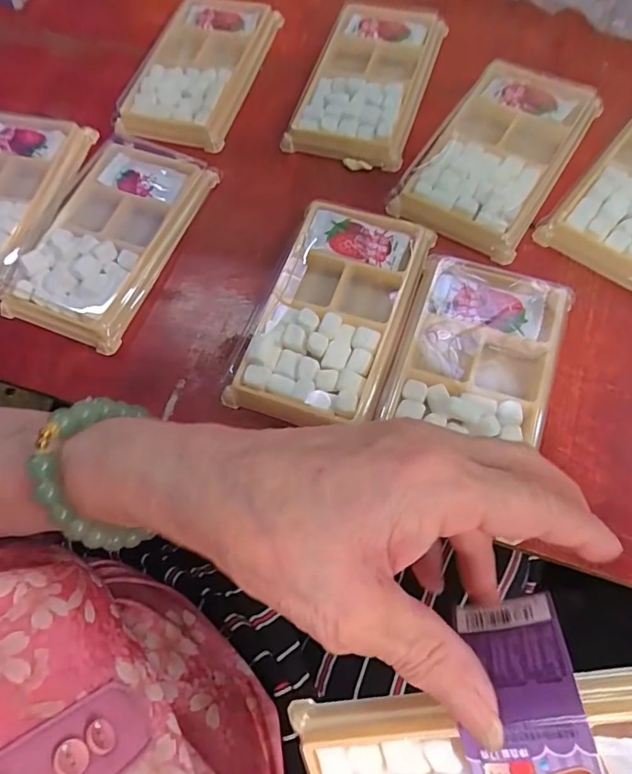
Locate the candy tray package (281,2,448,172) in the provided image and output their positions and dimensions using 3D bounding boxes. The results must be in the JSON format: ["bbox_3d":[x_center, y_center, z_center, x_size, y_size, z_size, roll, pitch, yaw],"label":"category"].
[{"bbox_3d":[0.037,-0.213,0.332,0.079,0.016,0.139,18,73,7],"label":"candy tray package"}]

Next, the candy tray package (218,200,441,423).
[{"bbox_3d":[0.011,-0.041,0.265,0.079,0.014,0.136,19,73,7],"label":"candy tray package"}]

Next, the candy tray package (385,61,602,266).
[{"bbox_3d":[0.114,-0.149,0.296,0.080,0.018,0.143,31,75,10],"label":"candy tray package"}]

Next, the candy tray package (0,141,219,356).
[{"bbox_3d":[-0.130,-0.096,0.295,0.083,0.017,0.138,21,73,8],"label":"candy tray package"}]

